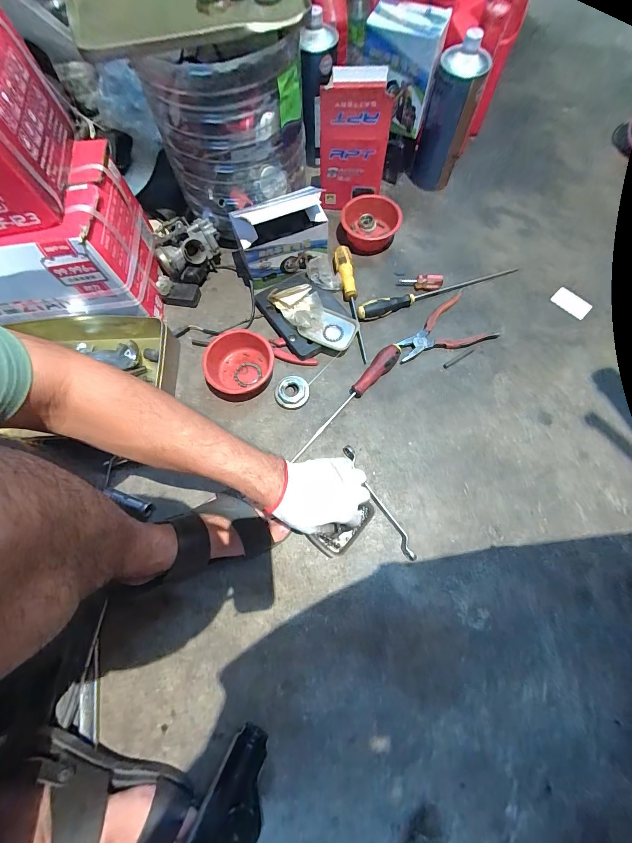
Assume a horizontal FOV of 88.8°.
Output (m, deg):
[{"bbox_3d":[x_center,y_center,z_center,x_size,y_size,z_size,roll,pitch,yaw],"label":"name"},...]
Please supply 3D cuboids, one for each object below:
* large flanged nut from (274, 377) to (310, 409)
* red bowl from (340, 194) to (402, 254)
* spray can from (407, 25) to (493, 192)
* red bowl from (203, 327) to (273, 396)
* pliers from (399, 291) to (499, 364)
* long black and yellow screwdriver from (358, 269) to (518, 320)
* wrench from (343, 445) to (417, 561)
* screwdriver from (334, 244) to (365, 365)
[{"bbox_3d":[-0.042,-0.051,0.563,0.058,0.021,0.053,0,72,0],"label":"large flanged nut"},{"bbox_3d":[0.108,-0.400,0.644,0.116,0.063,0.105,-2,72,-1],"label":"red bowl"},{"bbox_3d":[0.254,-0.582,0.628,0.089,0.208,0.069,20,74,6],"label":"spray can"},{"bbox_3d":[-0.133,-0.096,0.564,0.110,0.051,0.111,0,72,0],"label":"red bowl"},{"bbox_3d":[0.232,-0.173,0.595,0.182,0.009,0.101,-19,73,-6],"label":"pliers"},{"bbox_3d":[0.240,-0.251,0.616,0.336,0.025,0.028,-18,73,-5],"label":"long black and yellow screwdriver"},{"bbox_3d":[0.099,0.123,0.506,0.019,0.014,0.196,-29,76,-9],"label":"wrench"},{"bbox_3d":[0.063,-0.228,0.609,0.032,0.030,0.238,-6,72,-2],"label":"screwdriver"}]

